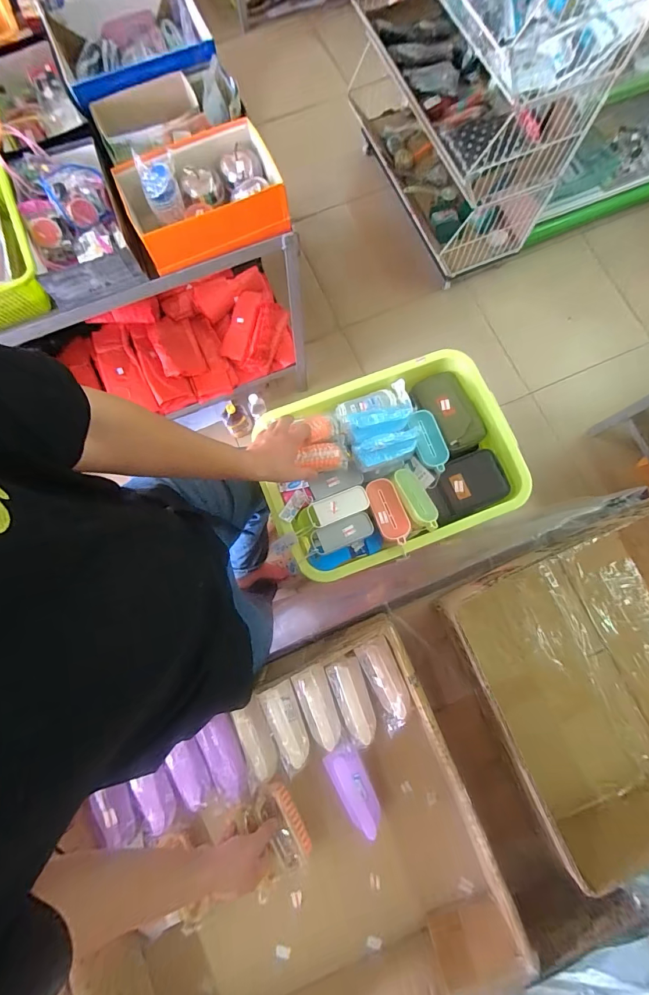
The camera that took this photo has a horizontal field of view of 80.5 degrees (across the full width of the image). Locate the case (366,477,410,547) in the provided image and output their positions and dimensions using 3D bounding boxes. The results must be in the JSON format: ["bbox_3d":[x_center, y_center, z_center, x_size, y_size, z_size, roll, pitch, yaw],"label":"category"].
[{"bbox_3d":[0.125,0.028,0.755,0.060,0.035,0.129,-21,79,-3],"label":"case"}]

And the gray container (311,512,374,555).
[{"bbox_3d":[0.035,0.071,0.746,0.122,0.034,0.048,-22,79,-4],"label":"gray container"}]

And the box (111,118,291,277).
[{"bbox_3d":[-0.268,-0.666,0.847,0.325,0.106,0.223,-21,79,-3],"label":"box"}]

